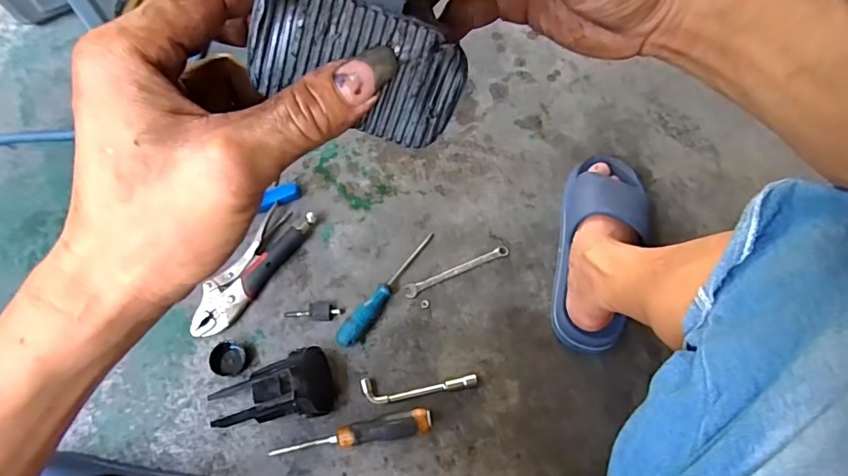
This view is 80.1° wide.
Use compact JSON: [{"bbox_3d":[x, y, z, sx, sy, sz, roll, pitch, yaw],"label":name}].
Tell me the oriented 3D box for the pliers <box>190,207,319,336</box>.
[{"bbox_3d":[-0.241,0.044,0.703,0.061,0.024,0.212,30,68,13],"label":"pliers"}]

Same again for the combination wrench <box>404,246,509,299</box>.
[{"bbox_3d":[0.048,0.048,0.713,0.157,0.009,0.020,-21,67,-10],"label":"combination wrench"}]

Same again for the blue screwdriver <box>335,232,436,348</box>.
[{"bbox_3d":[-0.048,0.066,0.692,0.026,0.027,0.198,35,69,15],"label":"blue screwdriver"}]

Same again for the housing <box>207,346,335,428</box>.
[{"bbox_3d":[-0.191,0.184,0.614,0.157,0.074,0.082,-9,67,-4],"label":"housing"}]

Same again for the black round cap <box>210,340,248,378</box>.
[{"bbox_3d":[-0.254,0.158,0.657,0.046,0.012,0.043,0,65,0],"label":"black round cap"}]

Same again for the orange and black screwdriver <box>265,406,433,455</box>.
[{"bbox_3d":[-0.088,0.239,0.612,0.194,0.030,0.029,-9,65,-5],"label":"orange and black screwdriver"}]

